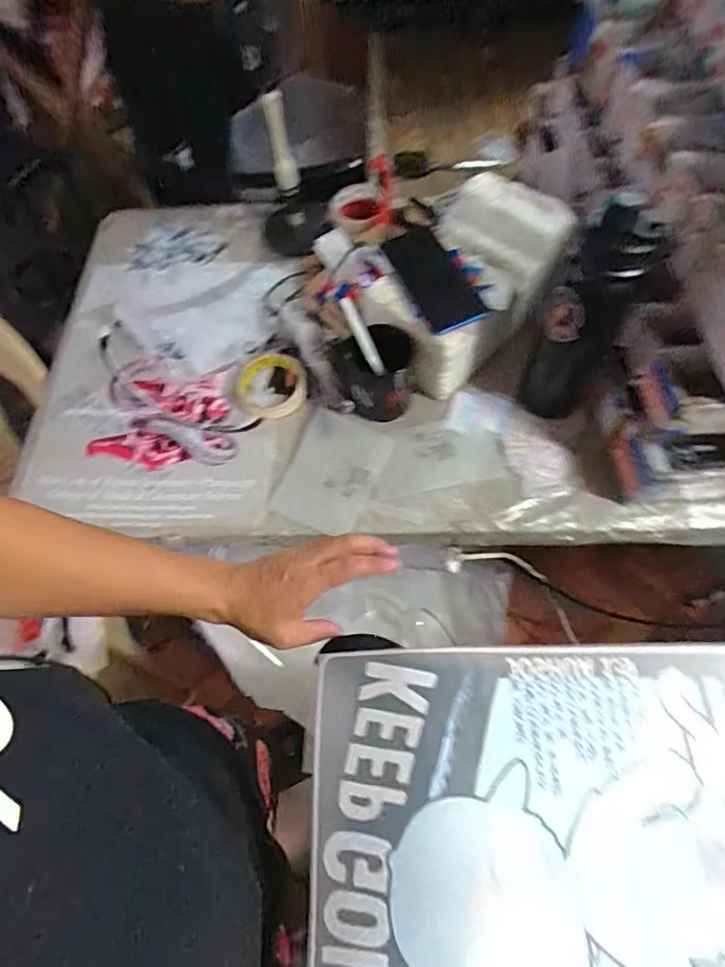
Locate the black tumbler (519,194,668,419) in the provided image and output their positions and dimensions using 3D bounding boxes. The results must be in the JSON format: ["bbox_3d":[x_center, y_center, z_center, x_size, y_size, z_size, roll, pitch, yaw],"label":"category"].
[{"bbox_3d":[0.243,-0.178,0.582,0.092,0.280,0.068,26,68,13],"label":"black tumbler"}]

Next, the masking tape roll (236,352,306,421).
[{"bbox_3d":[-0.124,-0.131,0.711,0.097,0.016,0.095,0,65,1],"label":"masking tape roll"}]

